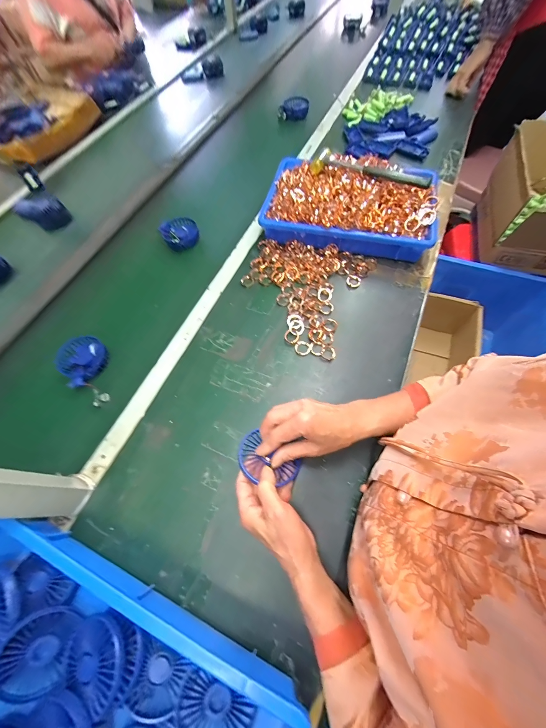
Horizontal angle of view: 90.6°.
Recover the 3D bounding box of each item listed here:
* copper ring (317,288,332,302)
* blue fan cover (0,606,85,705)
[{"bbox_3d":[0.106,-0.142,0.551,0.028,0.005,0.032,29,69,16],"label":"copper ring"},{"bbox_3d":[-0.274,0.333,0.311,0.072,0.019,0.084,21,65,-25],"label":"blue fan cover"}]

